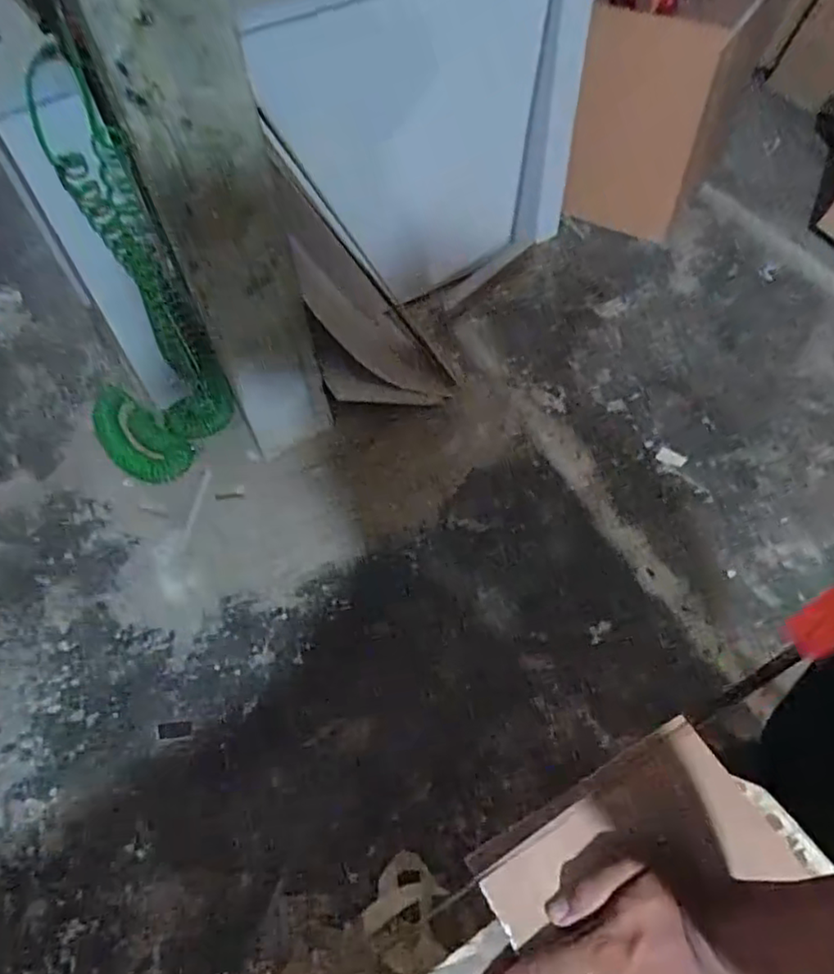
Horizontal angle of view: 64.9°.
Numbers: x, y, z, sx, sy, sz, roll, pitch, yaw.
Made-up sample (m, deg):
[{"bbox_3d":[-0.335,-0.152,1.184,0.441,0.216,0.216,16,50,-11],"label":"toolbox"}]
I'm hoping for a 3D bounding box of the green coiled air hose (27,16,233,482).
[{"bbox_3d":[-0.685,-0.402,1.407,0.318,0.828,0.376,-31,63,-17],"label":"green coiled air hose"}]

